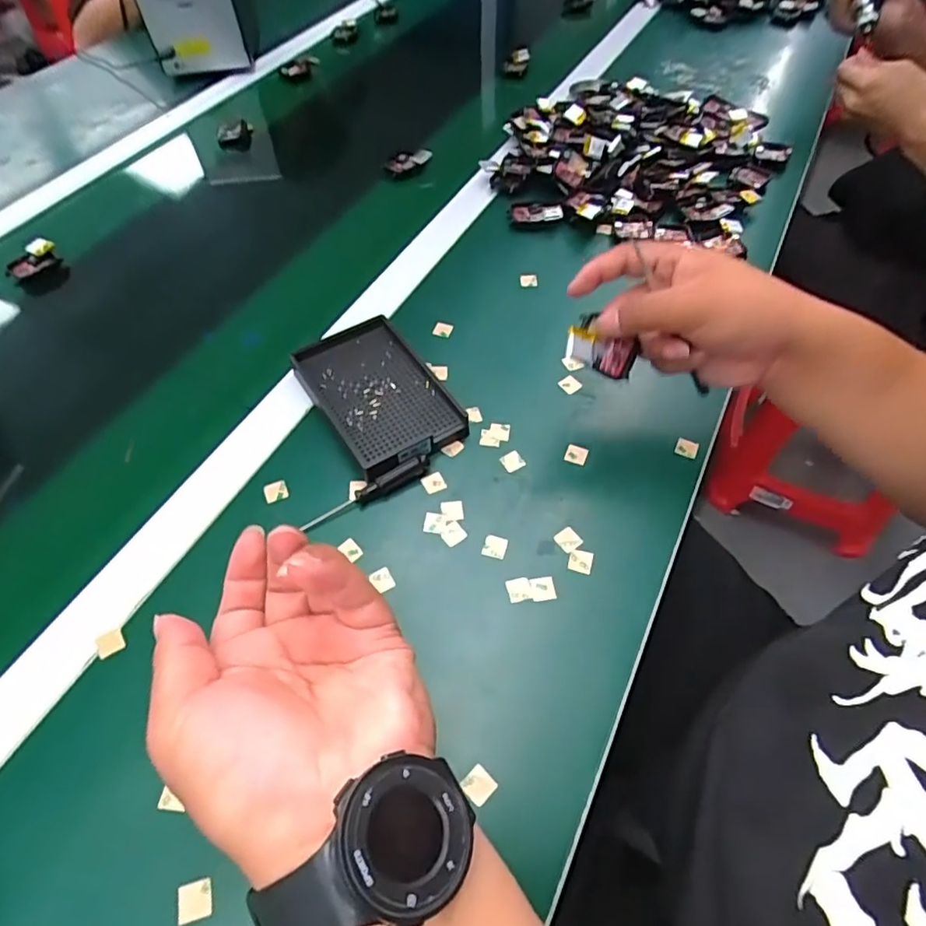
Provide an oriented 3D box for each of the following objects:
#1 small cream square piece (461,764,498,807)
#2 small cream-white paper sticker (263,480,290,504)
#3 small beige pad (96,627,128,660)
[{"bbox_3d":[0.009,0.176,0.312,0.015,0.004,0.017,-38,61,-22],"label":"small cream square piece"},{"bbox_3d":[-0.138,0.021,0.419,0.017,0.004,0.016,-24,61,-9],"label":"small cream-white paper sticker"},{"bbox_3d":[-0.221,0.113,0.357,0.015,0.004,0.016,-27,60,-31],"label":"small beige pad"}]

